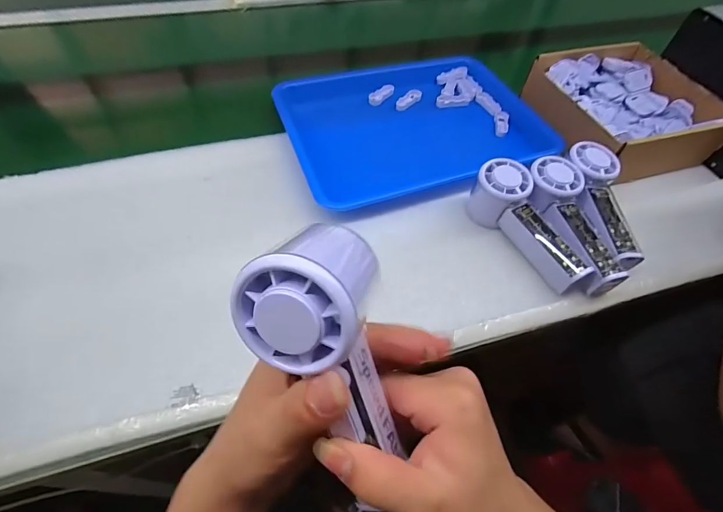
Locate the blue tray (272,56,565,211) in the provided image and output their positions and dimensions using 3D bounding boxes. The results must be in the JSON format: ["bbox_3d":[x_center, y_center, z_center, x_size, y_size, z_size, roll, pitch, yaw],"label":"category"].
[{"bbox_3d":[0.066,-0.189,0.529,0.337,0.034,0.253,-19,59,-16],"label":"blue tray"}]

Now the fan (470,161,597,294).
[{"bbox_3d":[0.181,-0.031,0.405,0.050,0.059,0.150,-26,61,-20],"label":"fan"}]

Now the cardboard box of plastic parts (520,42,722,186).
[{"bbox_3d":[0.357,-0.205,0.531,0.208,0.065,0.210,-12,57,-12],"label":"cardboard box of plastic parts"}]

